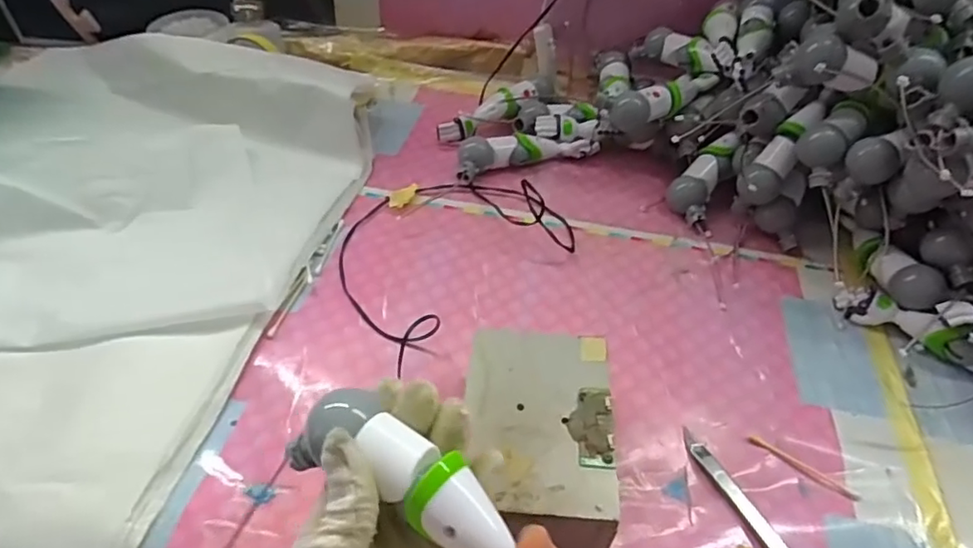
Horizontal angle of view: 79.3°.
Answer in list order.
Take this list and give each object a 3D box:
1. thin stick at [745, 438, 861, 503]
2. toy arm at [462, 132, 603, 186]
[{"bbox_3d":[0.208,0.127,0.388,0.070,0.004,0.005,32,55,25],"label":"thin stick"},{"bbox_3d":[0.039,-0.127,0.606,0.152,0.033,0.035,-17,50,-16],"label":"toy arm"}]

